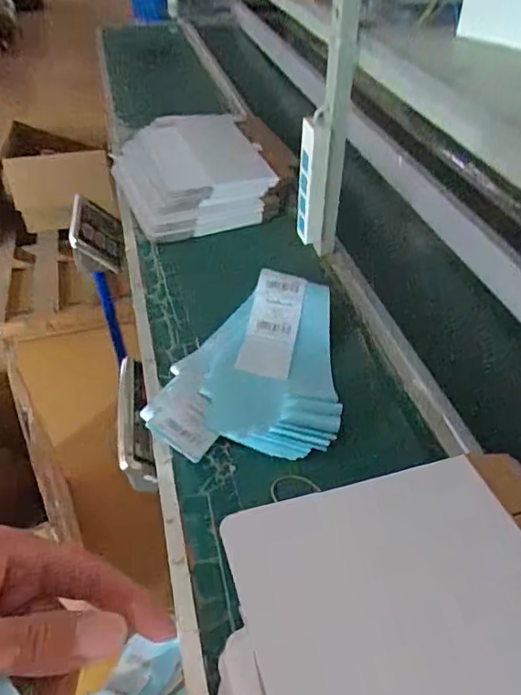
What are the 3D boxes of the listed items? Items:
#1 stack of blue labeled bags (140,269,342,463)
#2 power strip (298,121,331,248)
[{"bbox_3d":[-0.018,0.015,0.827,0.254,0.058,0.335,0,43,0],"label":"stack of blue labeled bags"},{"bbox_3d":[0.099,-0.295,1.021,0.055,0.253,0.045,-6,43,-6],"label":"power strip"}]

